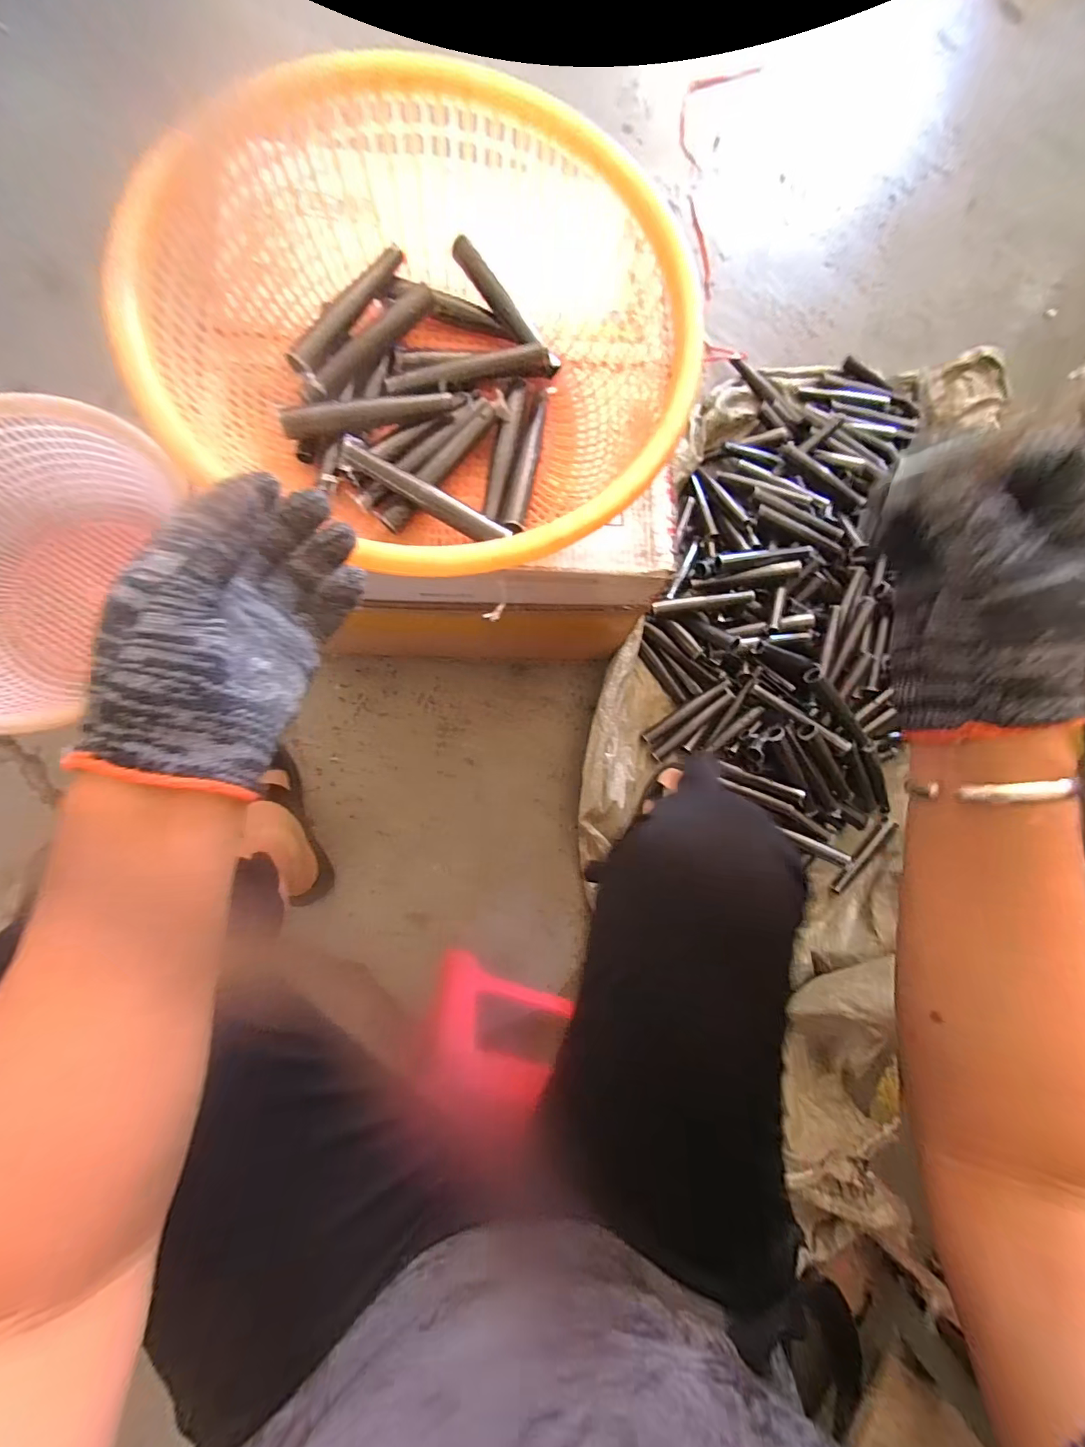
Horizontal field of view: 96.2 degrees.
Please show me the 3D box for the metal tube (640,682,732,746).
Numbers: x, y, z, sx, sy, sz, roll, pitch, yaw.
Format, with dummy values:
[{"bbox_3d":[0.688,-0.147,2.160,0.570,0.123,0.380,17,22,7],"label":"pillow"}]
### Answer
[{"bbox_3d":[0.219,-0.018,0.740,0.150,0.017,0.017,-35,90,4],"label":"metal tube"}]

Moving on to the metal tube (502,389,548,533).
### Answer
[{"bbox_3d":[-0.015,-0.245,0.455,0.021,0.024,0.148,13,82,-4],"label":"metal tube"}]

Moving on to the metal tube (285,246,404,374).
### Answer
[{"bbox_3d":[-0.173,-0.367,0.431,0.021,0.017,0.147,32,81,-2],"label":"metal tube"}]

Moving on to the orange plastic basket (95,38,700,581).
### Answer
[{"bbox_3d":[-0.090,-0.303,0.403,0.385,0.141,0.375,1,84,-6],"label":"orange plastic basket"}]

